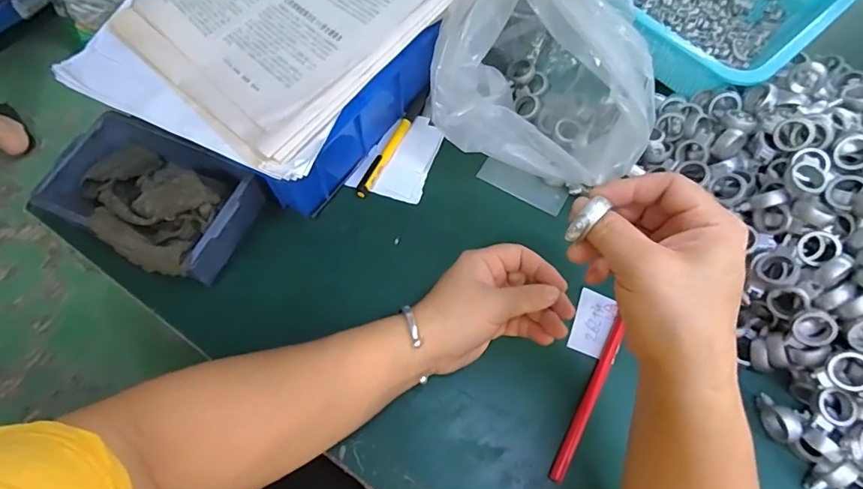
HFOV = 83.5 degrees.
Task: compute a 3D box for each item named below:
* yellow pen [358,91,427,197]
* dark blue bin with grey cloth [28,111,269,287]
[{"bbox_3d":[-0.036,-0.096,0.449,0.012,0.012,0.125,25,68,11],"label":"yellow pen"},{"bbox_3d":[-0.223,-0.040,0.390,0.153,0.059,0.106,25,68,11],"label":"dark blue bin with grey cloth"}]

